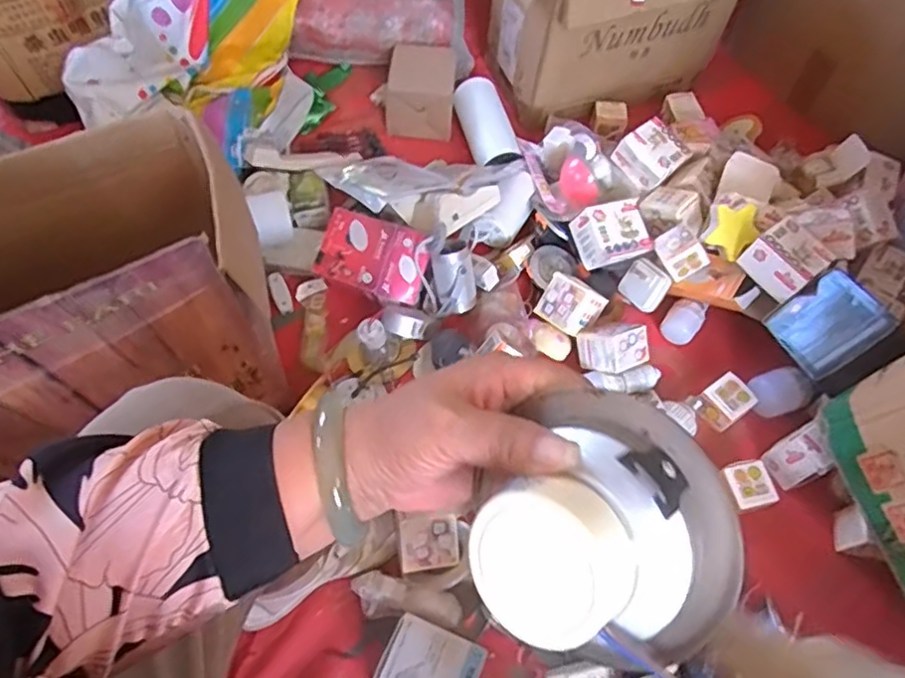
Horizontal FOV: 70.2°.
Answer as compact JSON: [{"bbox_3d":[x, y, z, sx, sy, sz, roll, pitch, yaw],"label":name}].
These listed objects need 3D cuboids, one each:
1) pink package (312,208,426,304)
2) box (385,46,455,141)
[{"bbox_3d":[-0.114,-0.118,0.915,0.149,0.027,0.106,16,91,9],"label":"pink package"},{"bbox_3d":[-0.056,-0.418,1.091,0.119,0.091,0.119,4,62,2],"label":"box"}]

